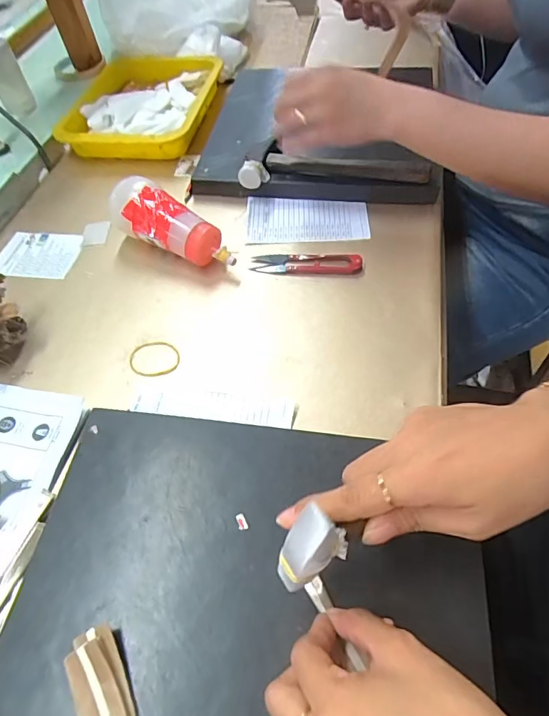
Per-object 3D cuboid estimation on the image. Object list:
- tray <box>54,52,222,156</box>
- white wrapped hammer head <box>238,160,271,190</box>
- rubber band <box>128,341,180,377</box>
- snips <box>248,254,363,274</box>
[{"bbox_3d":[-0.202,-0.379,0.707,0.220,0.041,0.246,1,54,4],"label":"tray"},{"bbox_3d":[-0.025,-0.217,0.555,0.030,0.027,0.026,20,58,16],"label":"white wrapped hammer head"},{"bbox_3d":[-0.115,0.000,0.448,0.049,0.005,0.042,-5,54,0],"label":"rubber band"},{"bbox_3d":[0.035,-0.105,0.507,0.117,0.010,0.031,3,55,5],"label":"snips"}]

